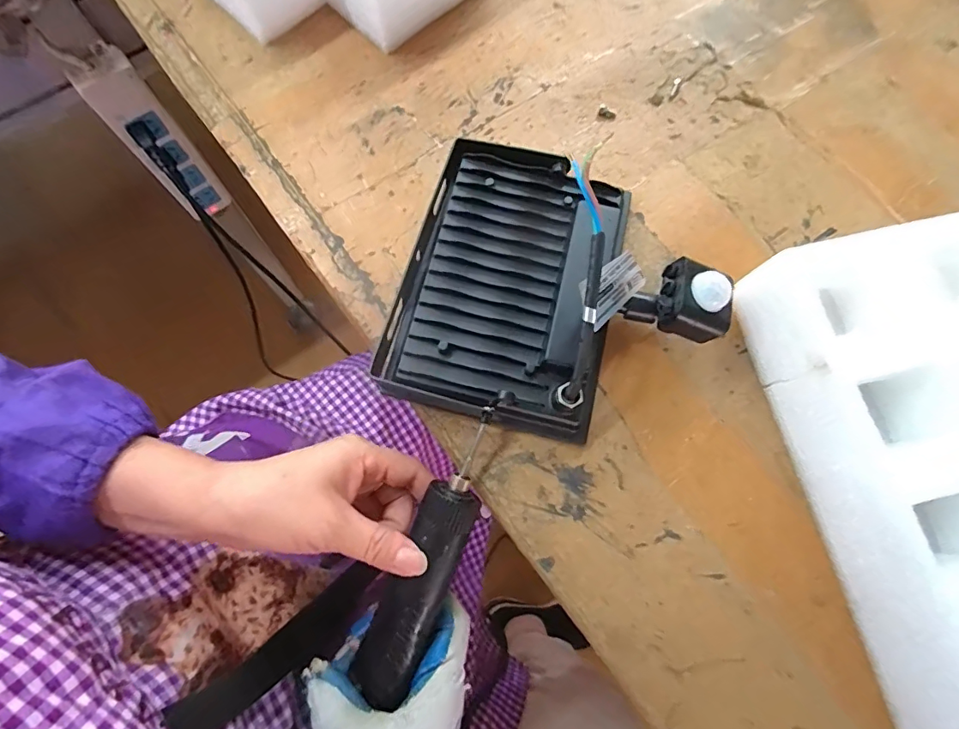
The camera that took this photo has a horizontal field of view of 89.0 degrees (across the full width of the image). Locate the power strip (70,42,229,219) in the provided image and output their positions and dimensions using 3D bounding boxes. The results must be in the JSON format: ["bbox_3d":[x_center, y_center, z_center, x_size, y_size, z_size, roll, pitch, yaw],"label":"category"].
[{"bbox_3d":[-0.376,-0.257,0.582,0.058,0.231,0.040,-38,79,-11],"label":"power strip"}]

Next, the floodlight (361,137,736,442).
[{"bbox_3d":[0.047,-0.052,0.287,0.182,0.088,0.179,16,74,3],"label":"floodlight"}]

